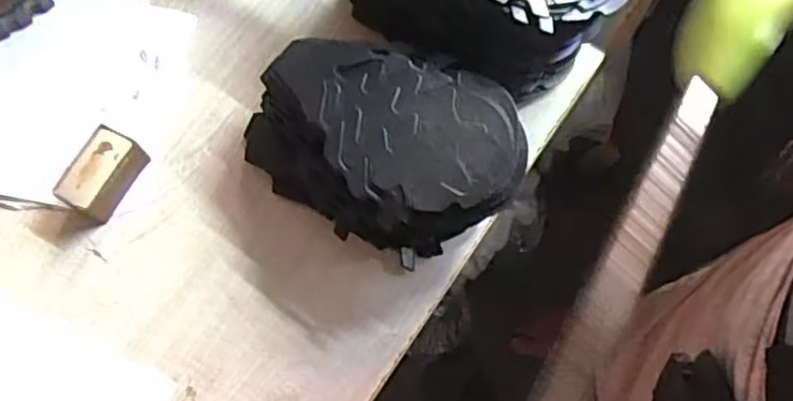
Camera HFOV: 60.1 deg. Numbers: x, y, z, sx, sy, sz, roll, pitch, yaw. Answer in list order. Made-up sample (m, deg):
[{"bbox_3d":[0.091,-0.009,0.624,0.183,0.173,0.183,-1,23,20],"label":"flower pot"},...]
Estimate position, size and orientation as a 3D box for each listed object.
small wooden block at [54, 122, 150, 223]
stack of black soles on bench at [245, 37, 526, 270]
[{"bbox_3d":[-0.233,-0.020,0.549,0.041,0.035,0.067,26,74,10],"label":"small wooden block"},{"bbox_3d":[-0.006,-0.039,0.505,0.196,0.115,0.139,29,75,11],"label":"stack of black soles on bench"}]

